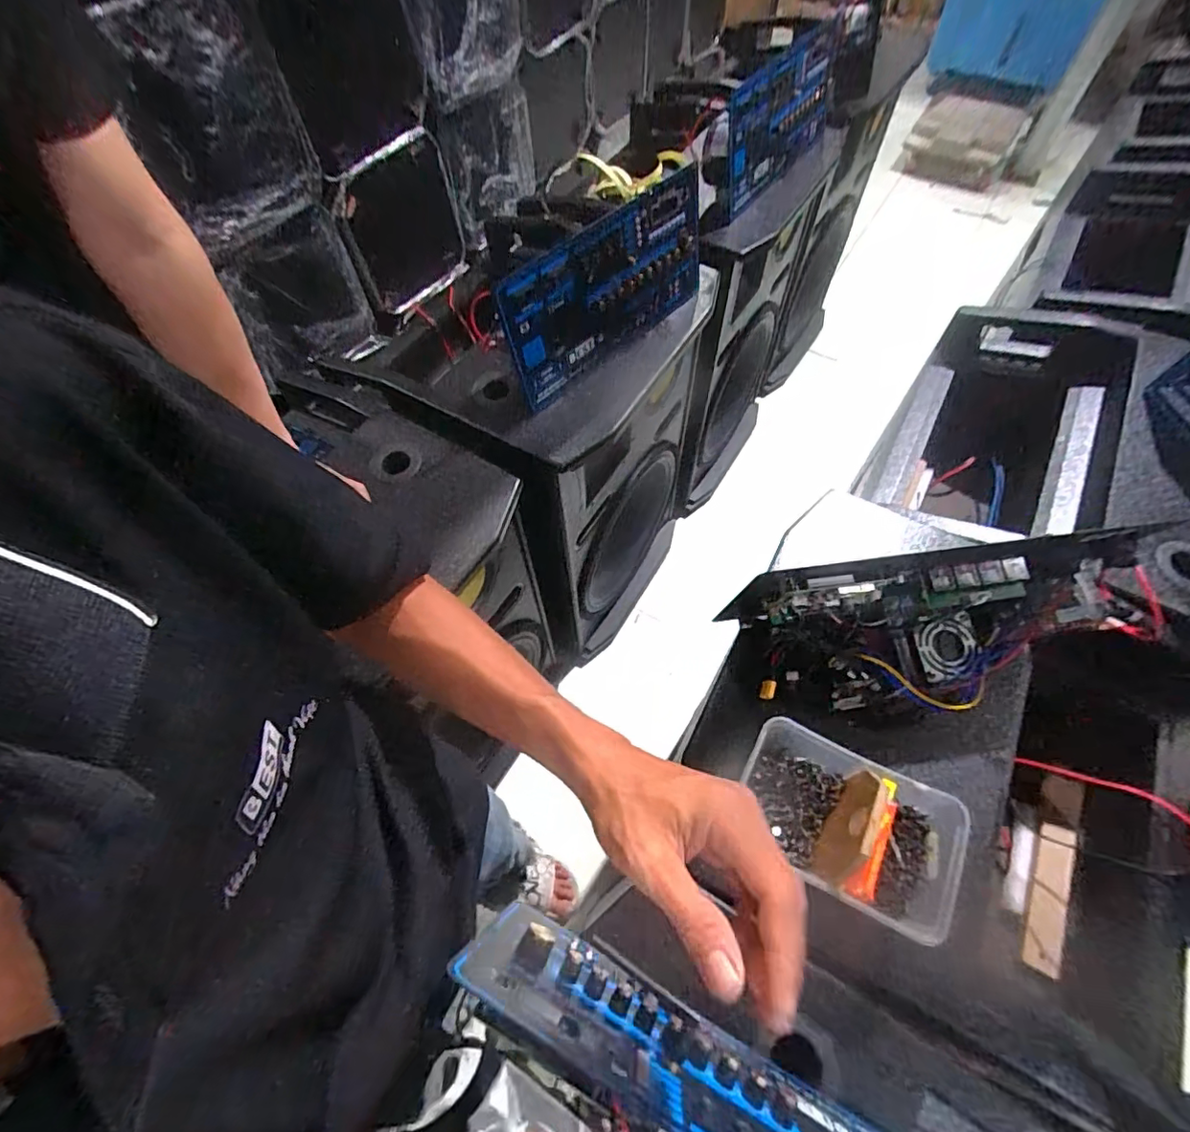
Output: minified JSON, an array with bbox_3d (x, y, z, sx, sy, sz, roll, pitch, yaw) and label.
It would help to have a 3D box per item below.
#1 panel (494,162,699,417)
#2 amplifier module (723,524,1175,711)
[{"bbox_3d":[0.021,-0.390,0.781,0.358,0.196,0.032,-41,57,-12],"label":"panel"},{"bbox_3d":[0.330,0.063,0.524,0.345,0.155,0.122,-2,61,1],"label":"amplifier module"}]

